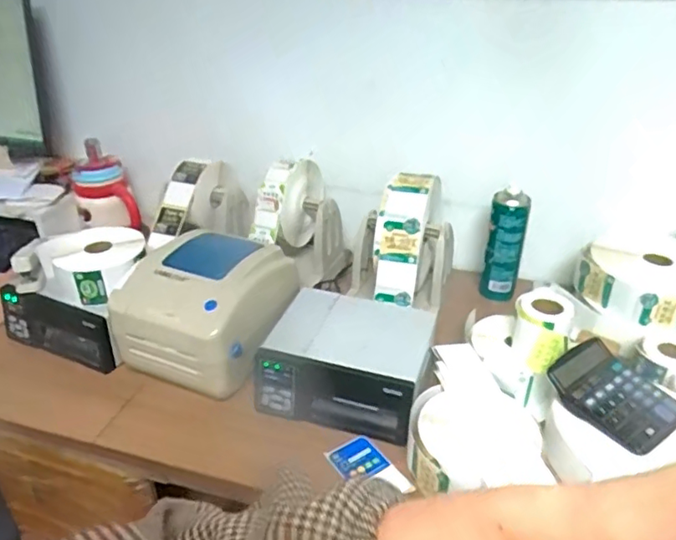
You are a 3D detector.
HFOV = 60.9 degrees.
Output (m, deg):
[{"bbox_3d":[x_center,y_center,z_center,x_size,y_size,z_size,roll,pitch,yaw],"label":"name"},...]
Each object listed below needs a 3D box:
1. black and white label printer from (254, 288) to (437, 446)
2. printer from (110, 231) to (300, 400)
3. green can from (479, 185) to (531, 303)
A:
[{"bbox_3d":[0.014,0.124,0.835,0.222,0.083,0.194,10,33,14],"label":"black and white label printer"},{"bbox_3d":[-0.191,0.054,0.858,0.211,0.148,0.221,11,33,16],"label":"printer"},{"bbox_3d":[0.291,-0.040,1.014,0.066,0.191,0.056,12,34,18],"label":"green can"}]

